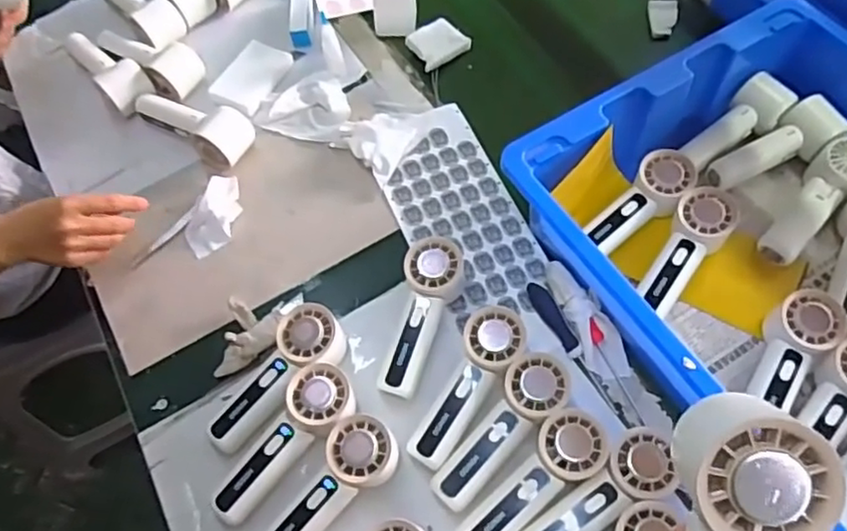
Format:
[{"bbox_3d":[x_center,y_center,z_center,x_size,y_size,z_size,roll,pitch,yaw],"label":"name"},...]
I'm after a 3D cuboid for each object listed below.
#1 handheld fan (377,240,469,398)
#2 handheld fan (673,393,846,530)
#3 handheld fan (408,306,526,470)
[{"bbox_3d":[0.000,0.049,0.636,0.054,0.054,0.153,10,62,8],"label":"handheld fan"},{"bbox_3d":[0.131,0.135,0.289,0.060,0.033,0.154,9,98,7],"label":"handheld fan"},{"bbox_3d":[0.038,0.114,0.604,0.054,0.045,0.165,29,81,17],"label":"handheld fan"}]

